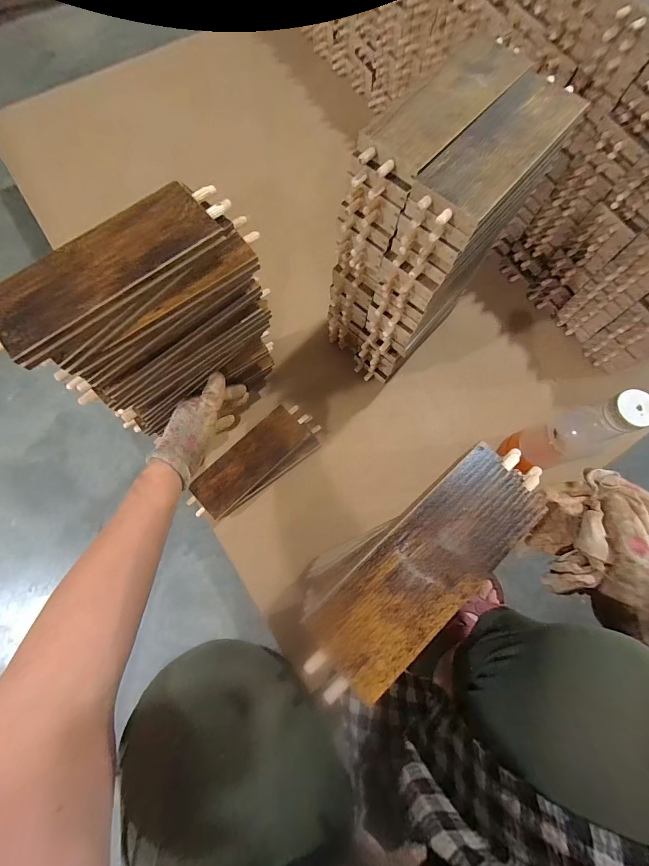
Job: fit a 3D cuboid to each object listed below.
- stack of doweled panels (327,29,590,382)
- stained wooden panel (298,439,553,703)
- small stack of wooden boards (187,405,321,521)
[{"bbox_3d":[0.120,-0.220,0.446,0.128,0.301,0.217,42,79,10],"label":"stack of doweled panels"},{"bbox_3d":[0.074,0.087,0.242,0.198,0.010,0.063,-42,81,-11],"label":"stained wooden panel"},{"bbox_3d":[-0.101,0.040,0.514,0.198,0.022,0.076,-37,79,-9],"label":"small stack of wooden boards"}]

